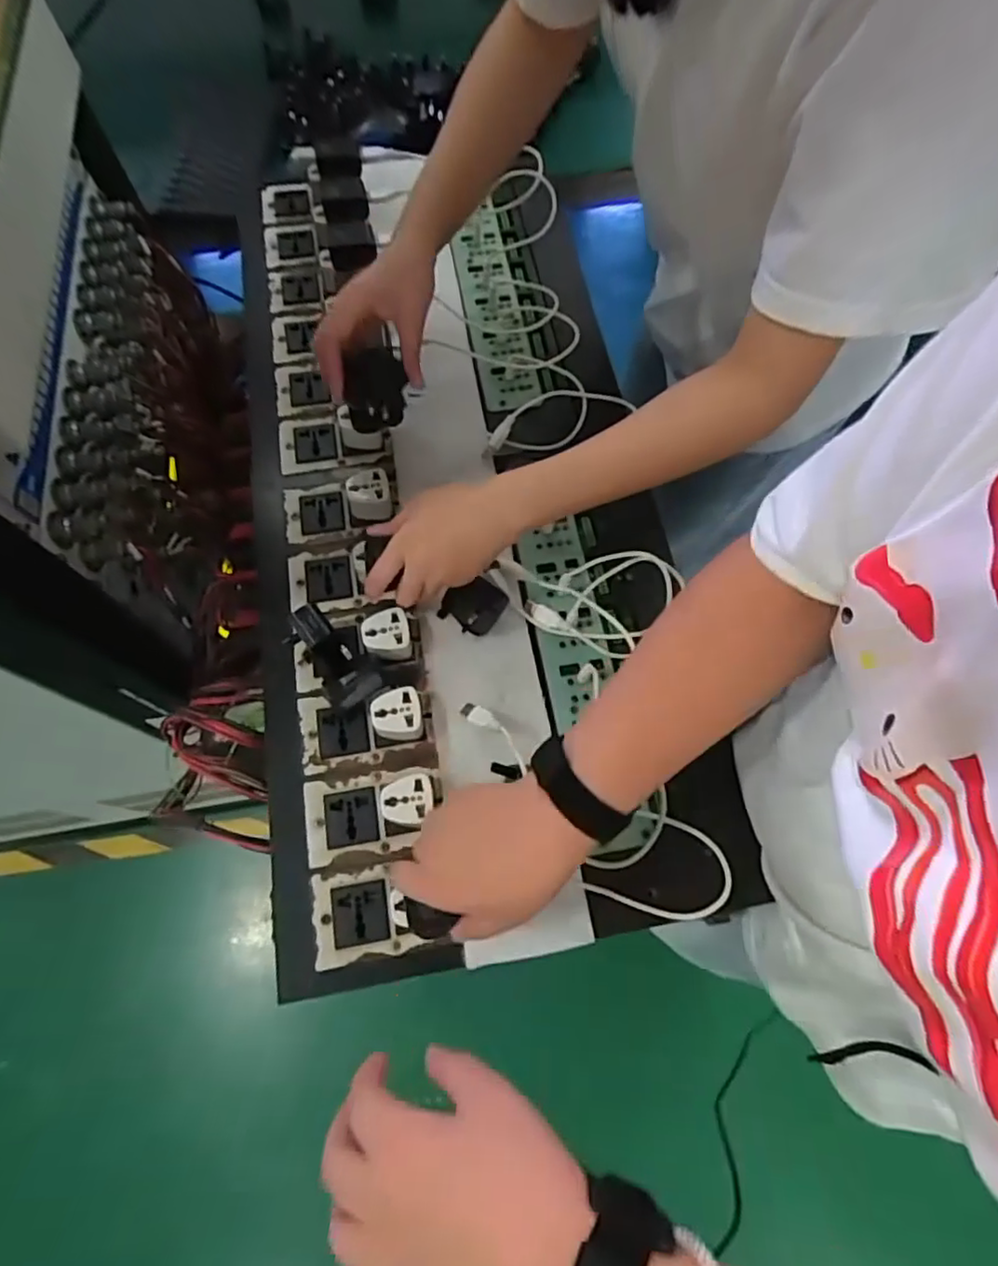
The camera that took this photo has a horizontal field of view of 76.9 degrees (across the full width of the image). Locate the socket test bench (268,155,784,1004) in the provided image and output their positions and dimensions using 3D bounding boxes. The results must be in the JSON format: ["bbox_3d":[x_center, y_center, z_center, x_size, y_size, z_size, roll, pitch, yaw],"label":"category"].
[{"bbox_3d":[-0.056,-0.169,0.601,0.372,0.088,0.863,-9,67,-4],"label":"socket test bench"}]

